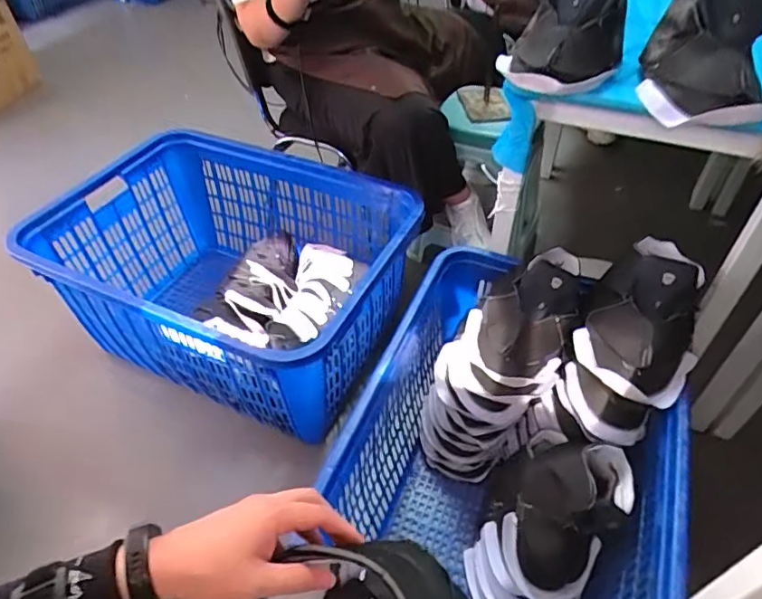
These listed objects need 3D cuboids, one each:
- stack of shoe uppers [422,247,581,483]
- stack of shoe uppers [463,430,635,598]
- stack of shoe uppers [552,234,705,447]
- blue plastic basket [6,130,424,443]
[{"bbox_3d":[0.234,0.151,1.116,0.202,0.538,0.218,-15,44,-44],"label":"stack of shoe uppers"},{"bbox_3d":[0.294,0.410,0.965,0.209,0.302,0.291,21,50,20],"label":"stack of shoe uppers"},{"bbox_3d":[0.443,0.097,0.950,0.192,0.397,0.142,24,17,21],"label":"stack of shoe uppers"},{"bbox_3d":[-0.361,-0.051,1.373,0.805,0.403,0.611,18,49,18],"label":"blue plastic basket"}]

